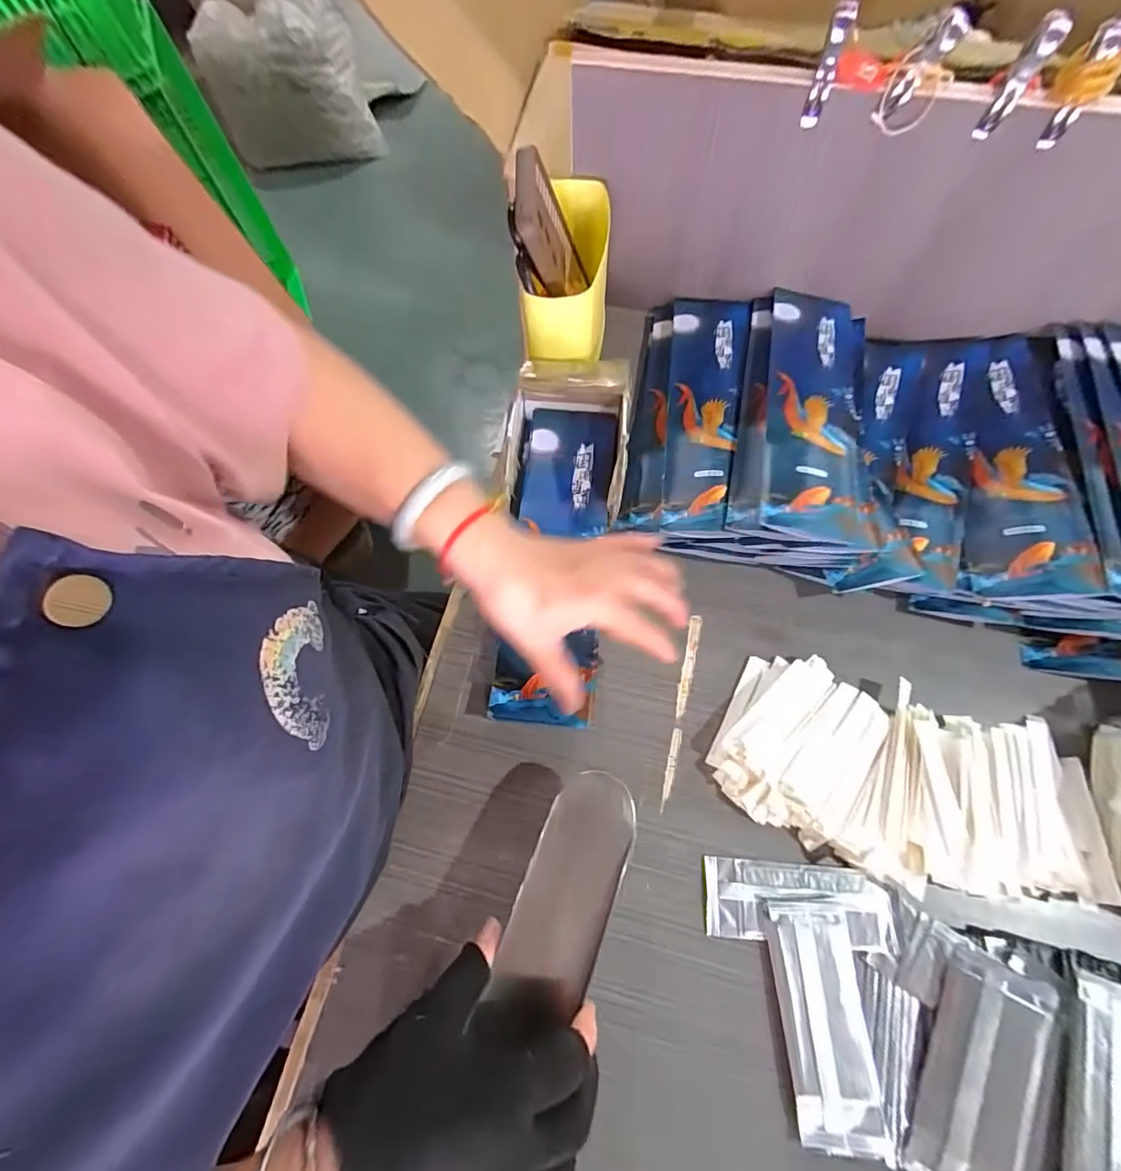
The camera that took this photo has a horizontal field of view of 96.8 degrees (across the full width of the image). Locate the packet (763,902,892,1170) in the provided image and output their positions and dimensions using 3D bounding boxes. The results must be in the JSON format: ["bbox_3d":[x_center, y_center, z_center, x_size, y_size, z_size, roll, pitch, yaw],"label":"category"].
[{"bbox_3d":[0.165,0.270,0.310,0.051,0.010,0.123,-4,68,2],"label":"packet"}]

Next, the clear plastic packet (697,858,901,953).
[{"bbox_3d":[0.159,0.215,0.335,0.119,0.006,0.047,2,68,4],"label":"clear plastic packet"}]

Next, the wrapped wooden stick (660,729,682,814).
[{"bbox_3d":[0.083,0.138,0.373,0.007,0.004,0.061,14,70,9],"label":"wrapped wooden stick"}]

